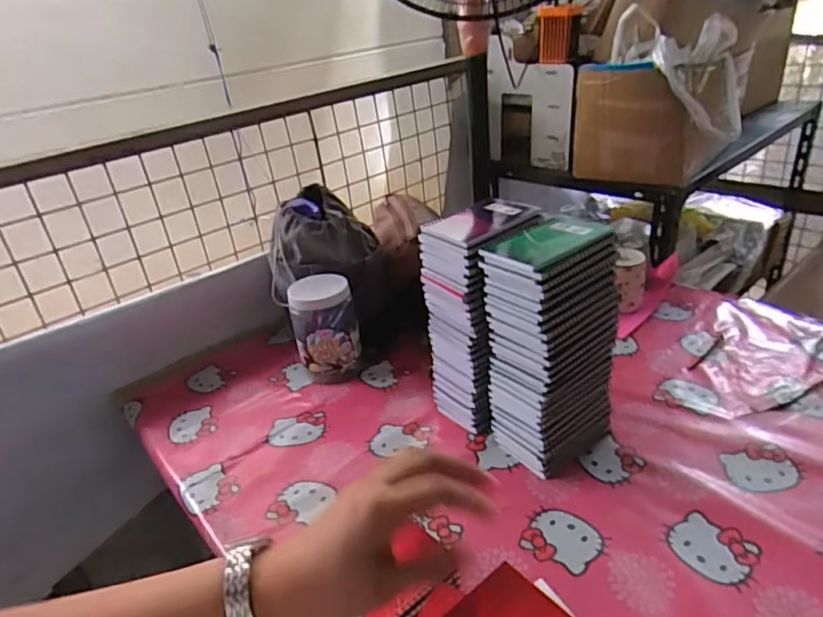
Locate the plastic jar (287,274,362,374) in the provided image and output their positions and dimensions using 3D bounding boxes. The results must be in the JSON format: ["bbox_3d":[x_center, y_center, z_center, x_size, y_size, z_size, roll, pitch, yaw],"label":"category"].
[{"bbox_3d":[-0.140,0.034,0.933,0.101,0.153,0.094,-6,29,3],"label":"plastic jar"}]

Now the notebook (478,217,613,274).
[{"bbox_3d":[0.151,-0.076,0.640,0.132,0.014,0.092,-23,32,-25],"label":"notebook"}]

